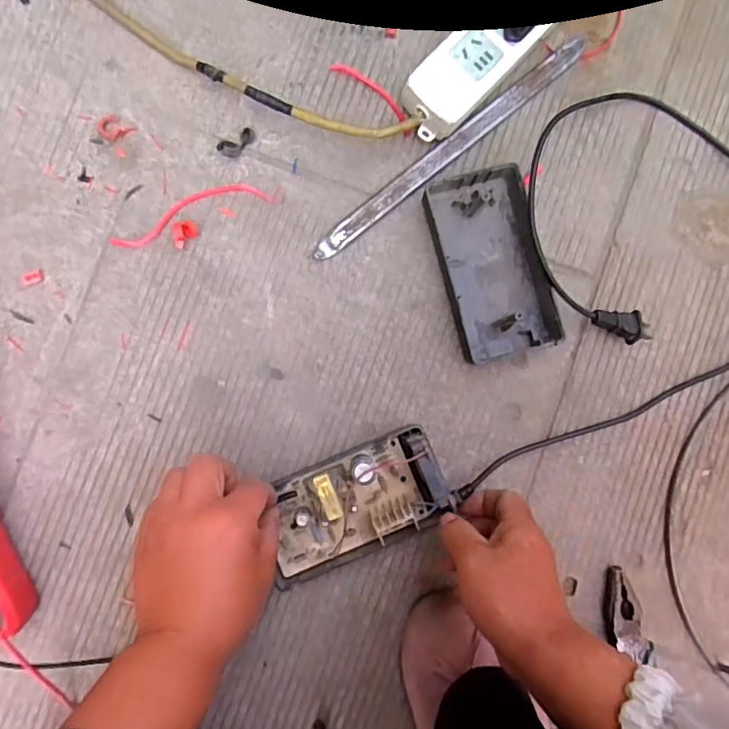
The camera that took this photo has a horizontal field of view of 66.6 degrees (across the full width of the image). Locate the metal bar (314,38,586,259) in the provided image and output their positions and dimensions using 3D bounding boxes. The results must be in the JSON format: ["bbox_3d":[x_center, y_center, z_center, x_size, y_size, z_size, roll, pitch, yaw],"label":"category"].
[{"bbox_3d":[0.074,-0.186,0.473,0.290,0.010,0.017,-39,91,-4],"label":"metal bar"}]

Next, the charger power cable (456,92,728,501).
[{"bbox_3d":[0.240,-0.051,0.466,0.234,0.031,0.335,12,88,-3],"label":"charger power cable"}]

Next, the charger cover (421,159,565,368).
[{"bbox_3d":[0.107,-0.082,0.461,0.082,0.028,0.149,-17,89,-4],"label":"charger cover"}]

